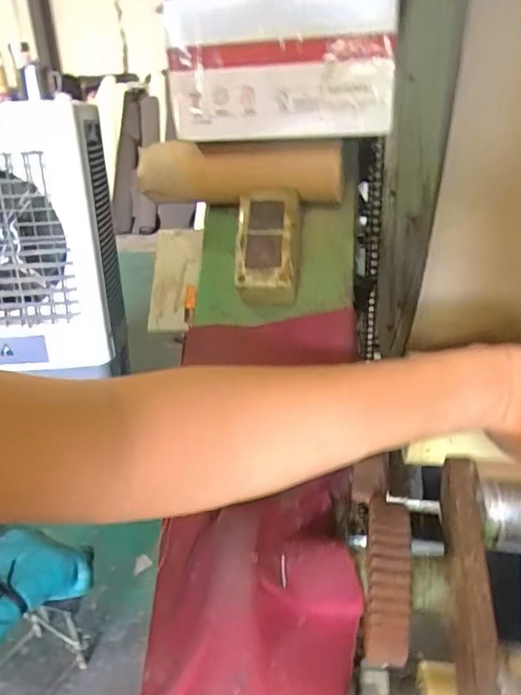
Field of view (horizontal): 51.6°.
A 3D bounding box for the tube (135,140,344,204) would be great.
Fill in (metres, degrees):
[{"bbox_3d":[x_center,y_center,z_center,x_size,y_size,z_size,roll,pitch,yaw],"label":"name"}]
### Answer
[{"bbox_3d":[-0.021,-0.129,0.401,0.161,0.045,0.052,4,26,15],"label":"tube"}]

